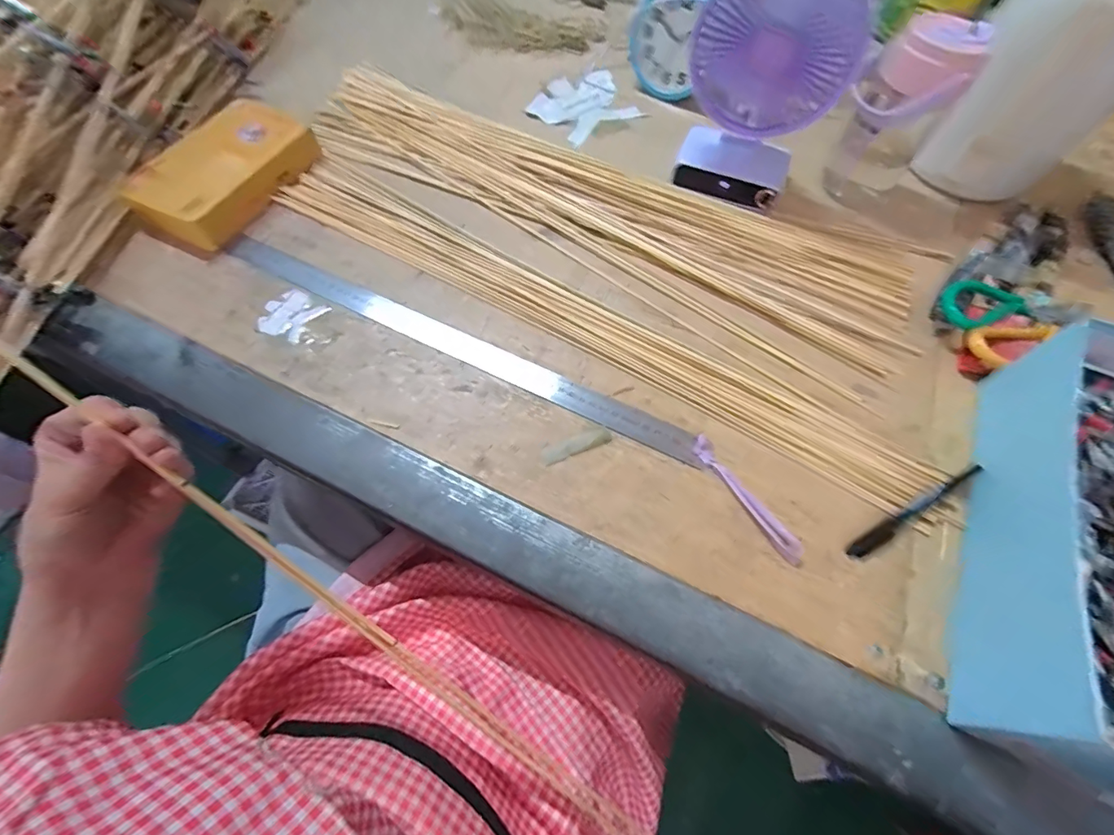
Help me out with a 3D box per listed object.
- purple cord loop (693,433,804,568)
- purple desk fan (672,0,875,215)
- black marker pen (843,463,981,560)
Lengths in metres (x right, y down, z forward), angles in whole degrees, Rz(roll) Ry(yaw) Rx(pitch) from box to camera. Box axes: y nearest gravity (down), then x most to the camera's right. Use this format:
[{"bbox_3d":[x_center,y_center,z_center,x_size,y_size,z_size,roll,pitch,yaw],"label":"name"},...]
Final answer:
[{"bbox_3d":[0.154,0.065,0.387,0.018,0.005,0.122,-29,67,-15],"label":"purple cord loop"},{"bbox_3d":[0.206,-0.332,0.475,0.149,0.208,0.074,21,64,10],"label":"purple desk fan"},{"bbox_3d":[0.287,0.072,0.376,0.137,0.016,0.014,-28,67,-15],"label":"black marker pen"}]

